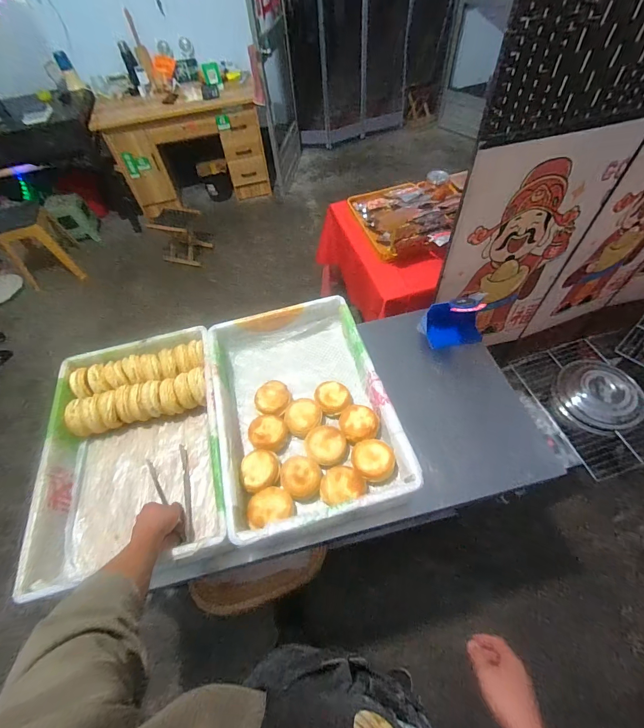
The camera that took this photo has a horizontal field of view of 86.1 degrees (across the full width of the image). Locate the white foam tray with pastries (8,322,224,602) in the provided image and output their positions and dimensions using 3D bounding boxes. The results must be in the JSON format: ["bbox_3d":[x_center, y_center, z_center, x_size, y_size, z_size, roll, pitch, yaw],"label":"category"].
[{"bbox_3d":[-0.460,0.206,0.885,0.411,0.130,0.578,-14,56,-5],"label":"white foam tray with pastries"}]

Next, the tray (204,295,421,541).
[{"bbox_3d":[-0.056,0.111,0.914,0.409,0.134,0.586,-15,56,-5],"label":"tray"}]

